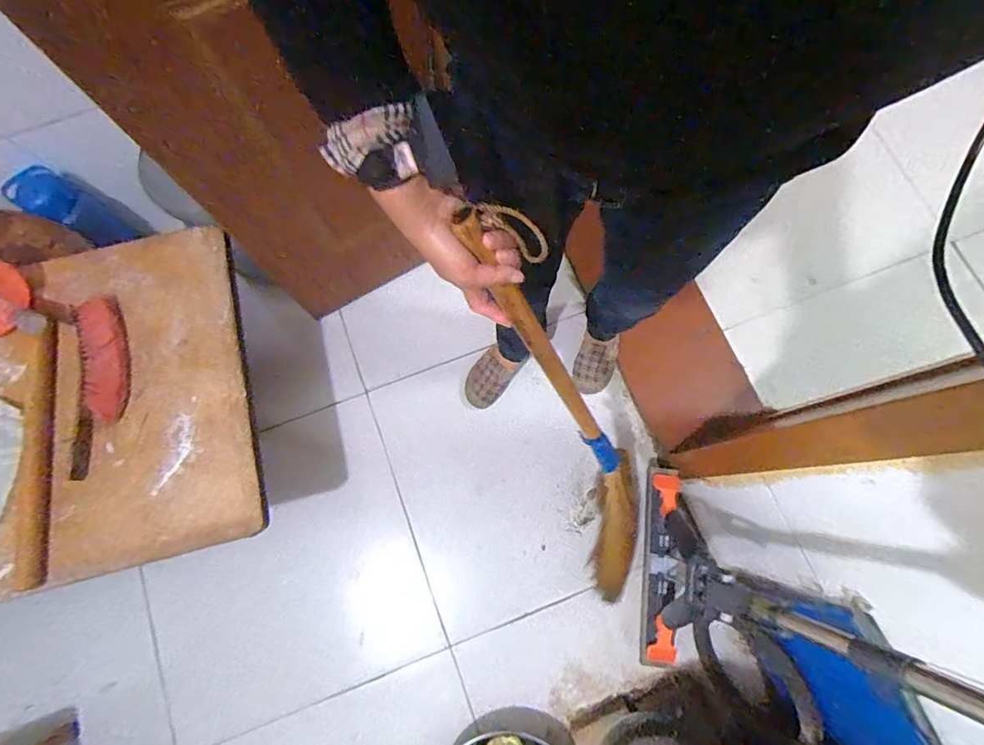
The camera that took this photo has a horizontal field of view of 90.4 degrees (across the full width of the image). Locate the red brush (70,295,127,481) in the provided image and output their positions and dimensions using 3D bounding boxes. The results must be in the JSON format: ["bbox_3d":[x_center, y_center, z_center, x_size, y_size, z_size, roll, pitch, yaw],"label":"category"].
[{"bbox_3d":[-0.684,0.013,0.849,0.069,0.065,0.333,-8,76,-2],"label":"red brush"}]

